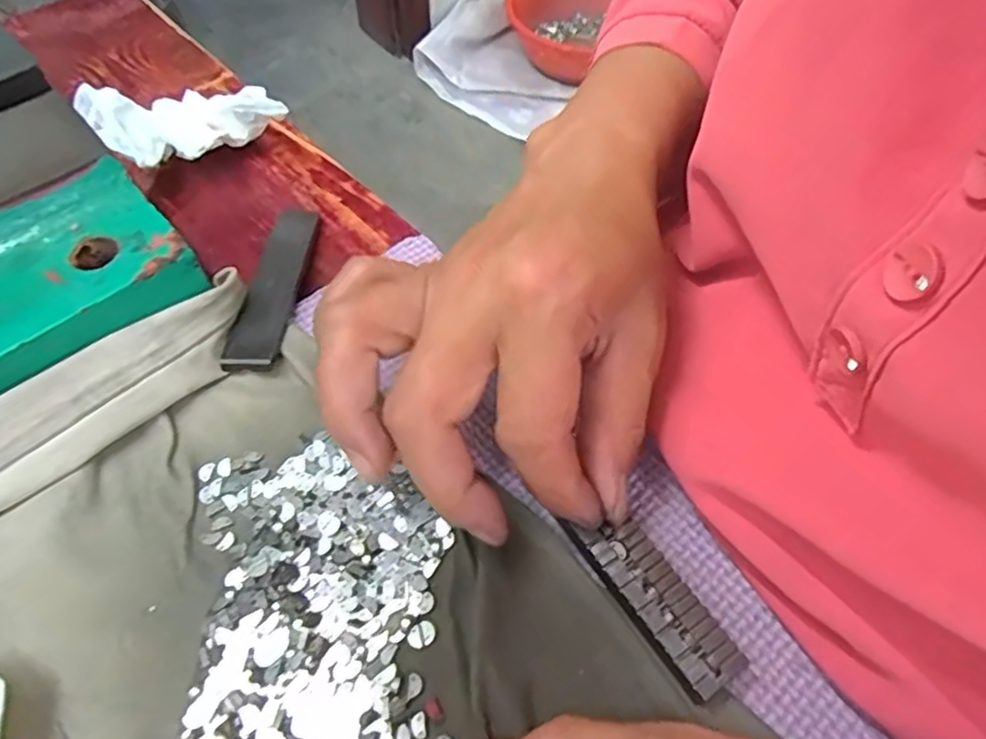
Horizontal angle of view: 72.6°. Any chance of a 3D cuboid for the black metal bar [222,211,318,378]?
[{"bbox_3d":[-0.087,-0.036,0.272,0.020,0.006,0.100,4,45,-7],"label":"black metal bar"}]

